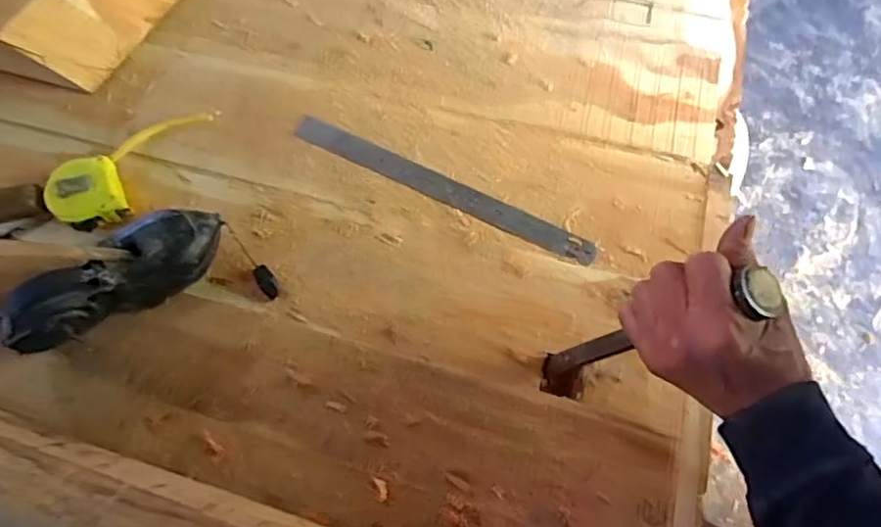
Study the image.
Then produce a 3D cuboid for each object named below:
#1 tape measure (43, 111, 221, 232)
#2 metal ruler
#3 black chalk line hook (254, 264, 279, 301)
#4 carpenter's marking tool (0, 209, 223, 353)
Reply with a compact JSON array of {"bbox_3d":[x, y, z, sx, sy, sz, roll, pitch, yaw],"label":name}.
[{"bbox_3d":[-0.306,-0.105,0.609,0.073,0.033,0.167,26,70,12],"label":"tape measure"},{"bbox_3d":[0.001,-0.076,0.613,0.317,0.010,0.028,24,70,11],"label":"metal ruler"},{"bbox_3d":[-0.161,0.015,0.572,0.016,0.020,0.035,-30,70,-11],"label":"black chalk line hook"},{"bbox_3d":[-0.284,0.013,0.546,0.194,0.069,0.067,-34,72,-13],"label":"carpenter's marking tool"}]

